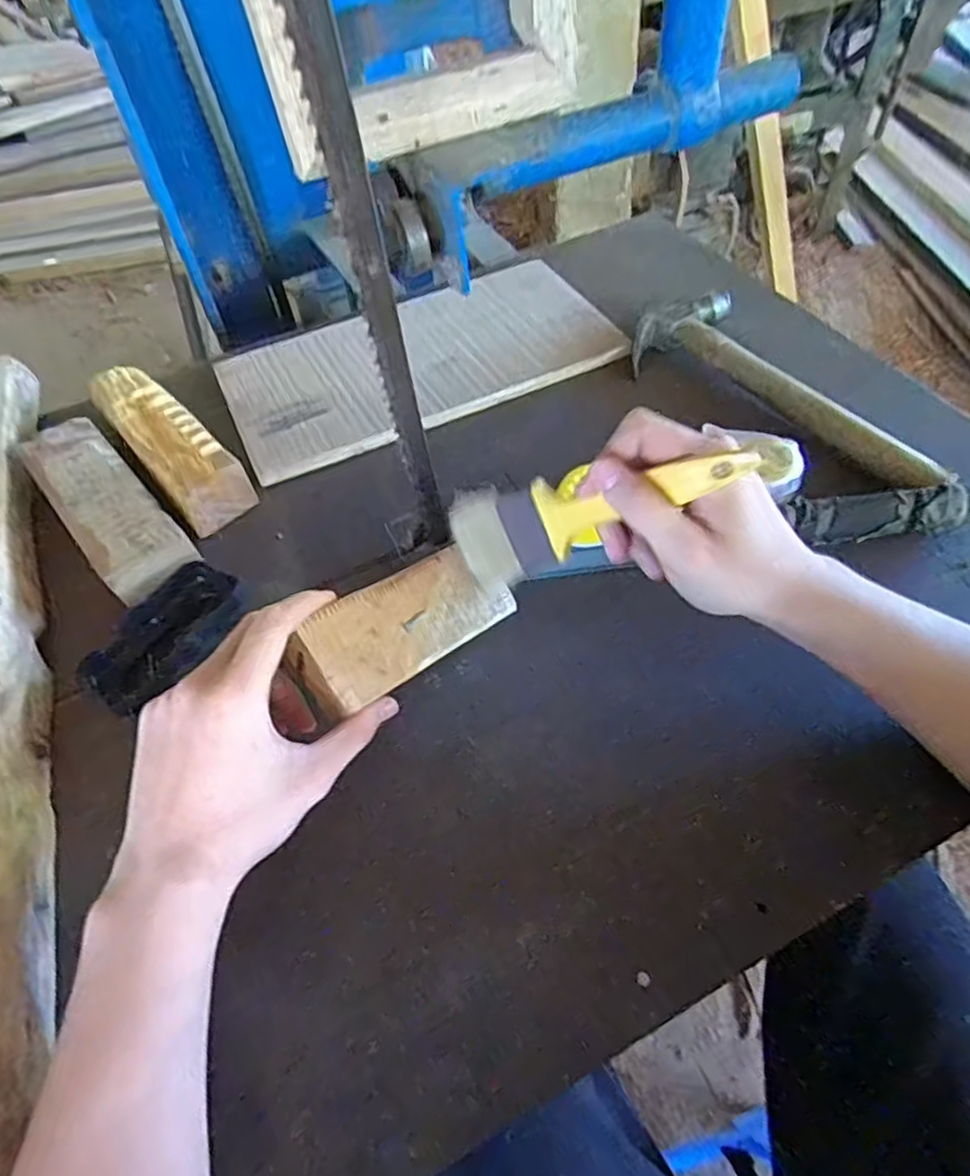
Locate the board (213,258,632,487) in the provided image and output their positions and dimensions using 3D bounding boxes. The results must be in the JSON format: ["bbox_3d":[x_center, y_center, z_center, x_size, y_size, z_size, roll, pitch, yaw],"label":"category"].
[{"bbox_3d":[-0.058,-0.210,0.607,0.340,0.015,0.178,-21,54,-10],"label":"board"}]

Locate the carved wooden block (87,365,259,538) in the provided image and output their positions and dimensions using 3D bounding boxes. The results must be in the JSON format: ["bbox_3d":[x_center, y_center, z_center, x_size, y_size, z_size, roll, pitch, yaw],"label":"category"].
[{"bbox_3d":[-0.260,-0.119,0.546,0.055,0.040,0.198,-37,59,-21],"label":"carved wooden block"}]

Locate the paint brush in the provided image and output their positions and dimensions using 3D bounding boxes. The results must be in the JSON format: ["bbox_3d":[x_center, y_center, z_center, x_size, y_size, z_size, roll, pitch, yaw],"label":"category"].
[{"bbox_3d":[0.054,-0.040,0.353,0.176,0.055,0.028,-15,41,44],"label":"paint brush"}]

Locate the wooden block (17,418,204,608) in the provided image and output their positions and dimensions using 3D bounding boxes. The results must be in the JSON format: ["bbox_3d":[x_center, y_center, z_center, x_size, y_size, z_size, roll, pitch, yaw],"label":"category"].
[{"bbox_3d":[-0.284,-0.065,0.502,0.060,0.030,0.182,-37,58,-21],"label":"wooden block"}]

